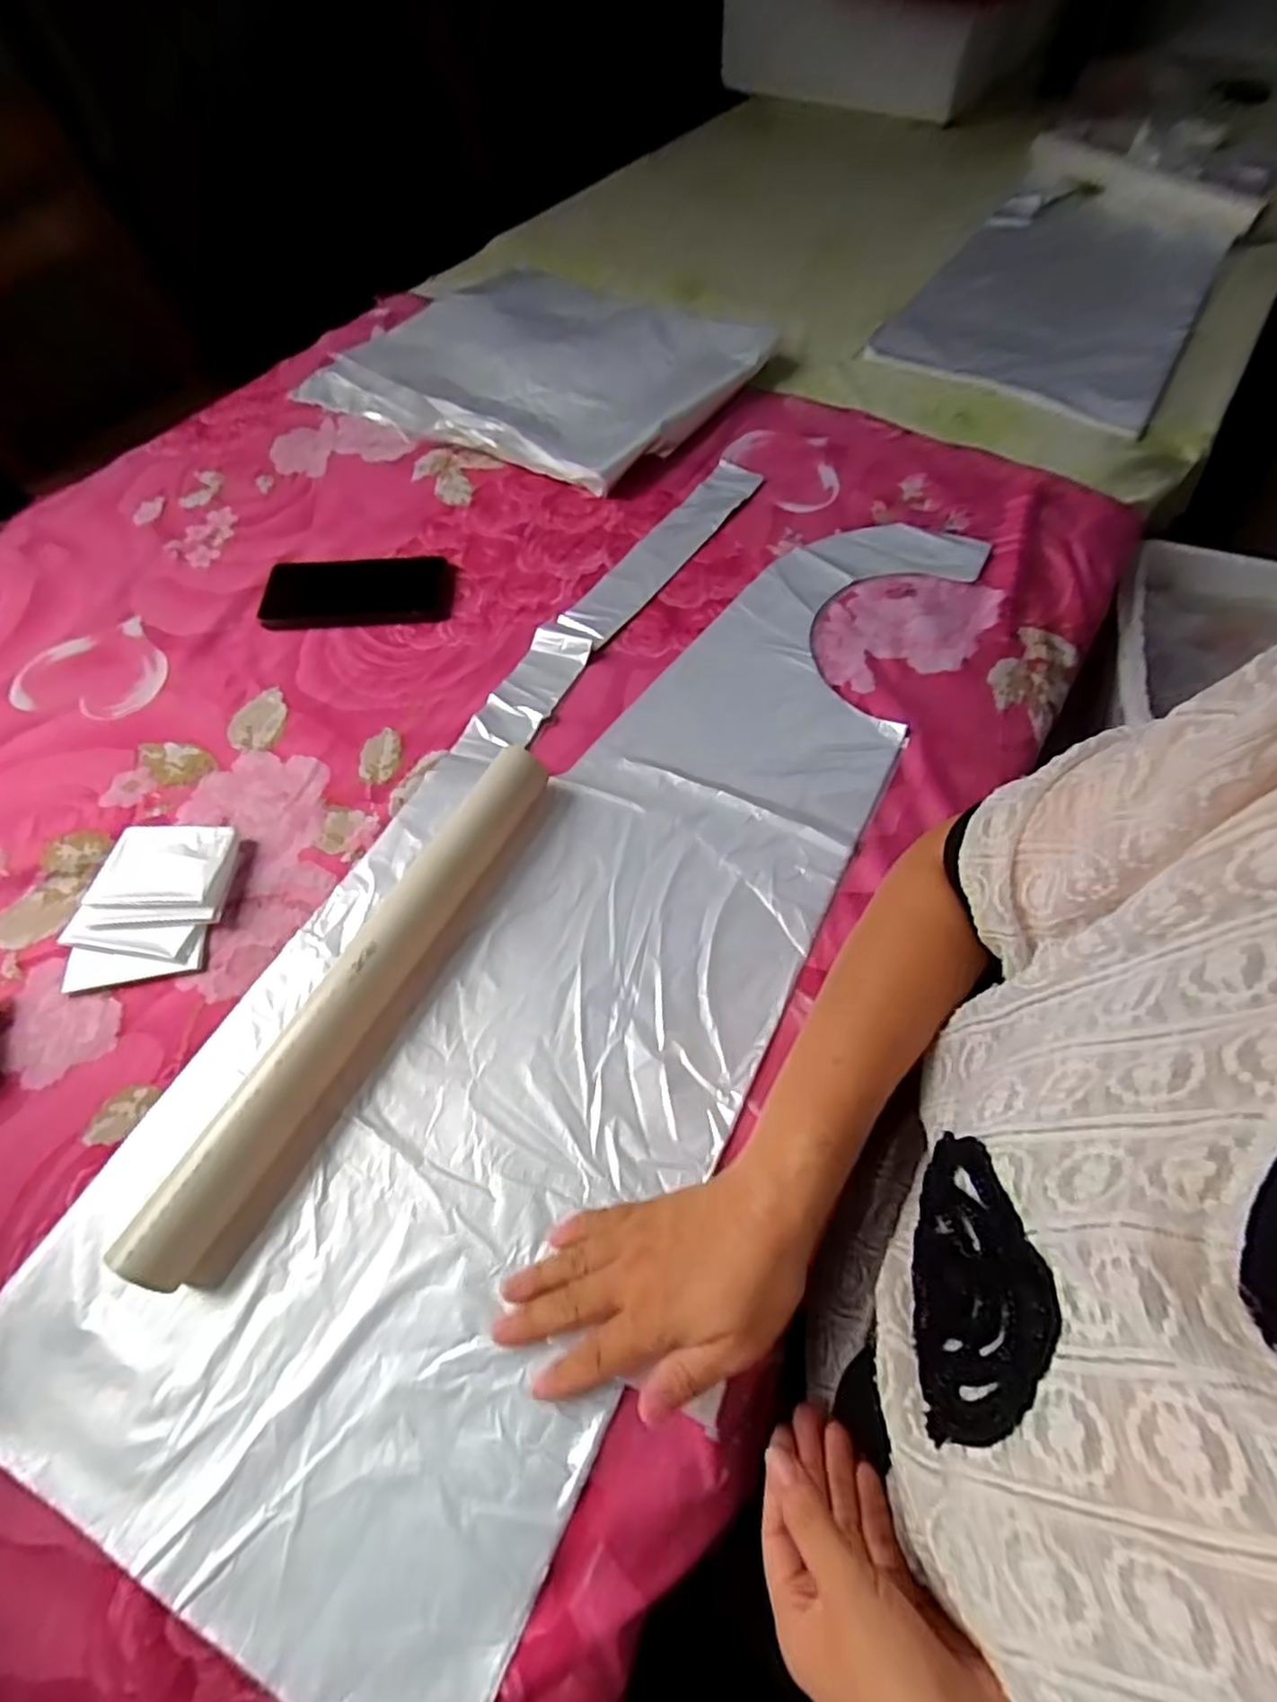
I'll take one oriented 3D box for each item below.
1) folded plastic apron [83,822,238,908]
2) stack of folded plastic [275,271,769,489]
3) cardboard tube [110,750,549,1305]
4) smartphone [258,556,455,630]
[{"bbox_3d":[-0.327,0.011,0.487,0.091,0.019,0.066,2,61,2],"label":"folded plastic apron"},{"bbox_3d":[-0.123,-0.551,0.798,0.444,0.058,0.333,31,66,17],"label":"stack of folded plastic"},{"bbox_3d":[-0.163,0.076,0.431,0.033,0.042,0.356,24,64,14],"label":"cardboard tube"},{"bbox_3d":[-0.254,-0.242,0.640,0.165,0.011,0.088,-2,60,0],"label":"smartphone"}]

